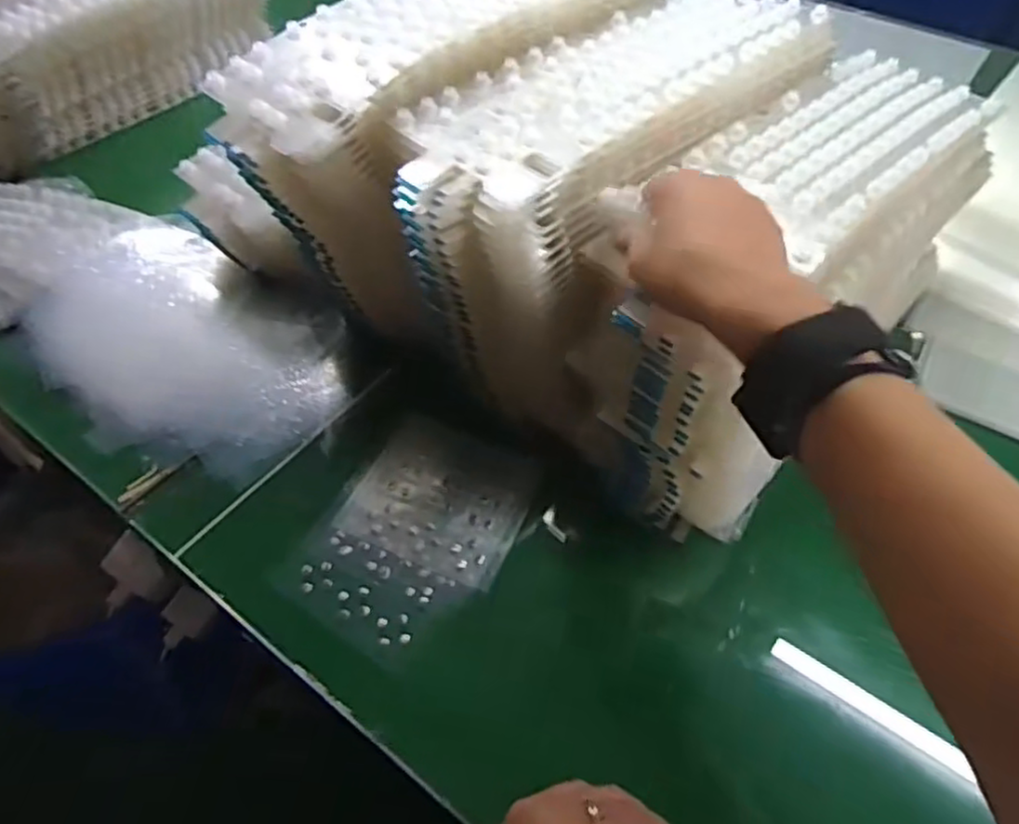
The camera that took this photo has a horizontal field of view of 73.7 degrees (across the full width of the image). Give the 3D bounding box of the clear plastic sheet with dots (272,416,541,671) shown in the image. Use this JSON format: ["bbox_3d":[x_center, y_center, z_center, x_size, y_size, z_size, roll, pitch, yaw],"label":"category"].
[{"bbox_3d":[-0.062,0.080,0.474,0.121,0.007,0.174,21,54,17],"label":"clear plastic sheet with dots"}]

